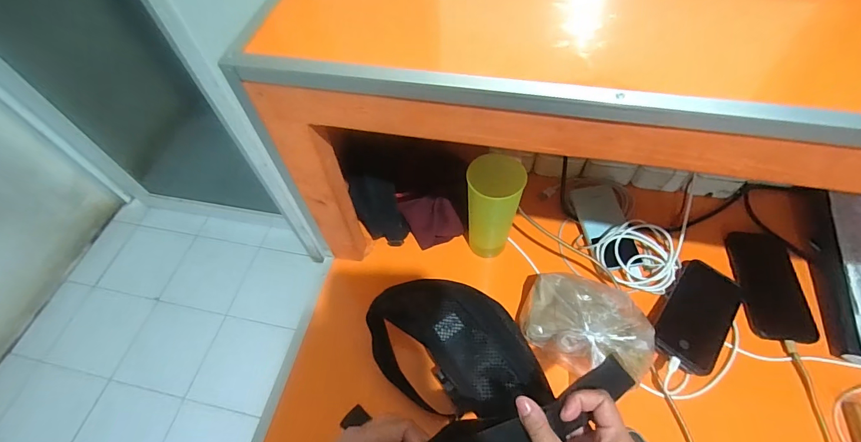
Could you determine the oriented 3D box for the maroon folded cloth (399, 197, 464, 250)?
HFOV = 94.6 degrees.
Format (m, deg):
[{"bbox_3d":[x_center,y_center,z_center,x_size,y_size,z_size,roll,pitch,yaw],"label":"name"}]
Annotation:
[{"bbox_3d":[0.001,0.000,0.624,0.069,0.049,0.089,-32,61,-16],"label":"maroon folded cloth"}]

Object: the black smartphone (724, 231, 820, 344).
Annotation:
[{"bbox_3d":[0.477,0.089,0.561,0.081,0.010,0.160,1,58,10],"label":"black smartphone"}]

